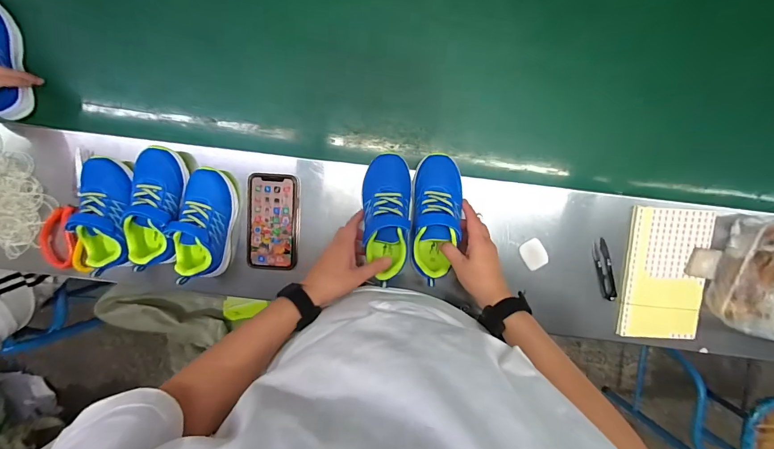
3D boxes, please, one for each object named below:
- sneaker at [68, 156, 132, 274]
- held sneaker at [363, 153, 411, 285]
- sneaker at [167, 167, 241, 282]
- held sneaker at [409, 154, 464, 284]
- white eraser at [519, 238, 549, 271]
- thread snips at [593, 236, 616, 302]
[{"bbox_3d":[-0.424,-0.017,0.539,0.078,0.065,0.170,2,98,1],"label":"sneaker"},{"bbox_3d":[-0.002,-0.010,0.528,0.069,0.068,0.187,0,84,1],"label":"held sneaker"},{"bbox_3d":[-0.278,-0.001,0.534,0.066,0.063,0.160,11,98,0],"label":"sneaker"},{"bbox_3d":[0.073,-0.012,0.526,0.070,0.062,0.184,5,86,1],"label":"held sneaker"},{"bbox_3d":[0.235,0.048,0.567,0.035,0.009,0.047,-28,96,5],"label":"white eraser"},{"bbox_3d":[0.351,0.073,0.570,0.021,0.006,0.101,-17,97,4],"label":"thread snips"}]

